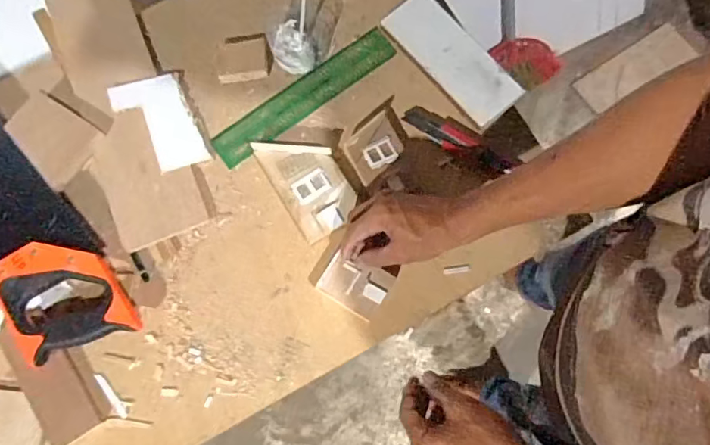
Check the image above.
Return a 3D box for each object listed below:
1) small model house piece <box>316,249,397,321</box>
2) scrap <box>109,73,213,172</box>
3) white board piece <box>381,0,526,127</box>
[{"bbox_3d":[0.002,0.067,0.579,0.073,0.015,0.057,31,78,7],"label":"small model house piece"},{"bbox_3d":[-0.243,-0.124,0.645,0.085,0.004,0.134,-23,76,-13],"label":"scrap"},{"bbox_3d":[0.124,-0.212,0.659,0.071,0.010,0.191,-42,78,6],"label":"white board piece"}]

